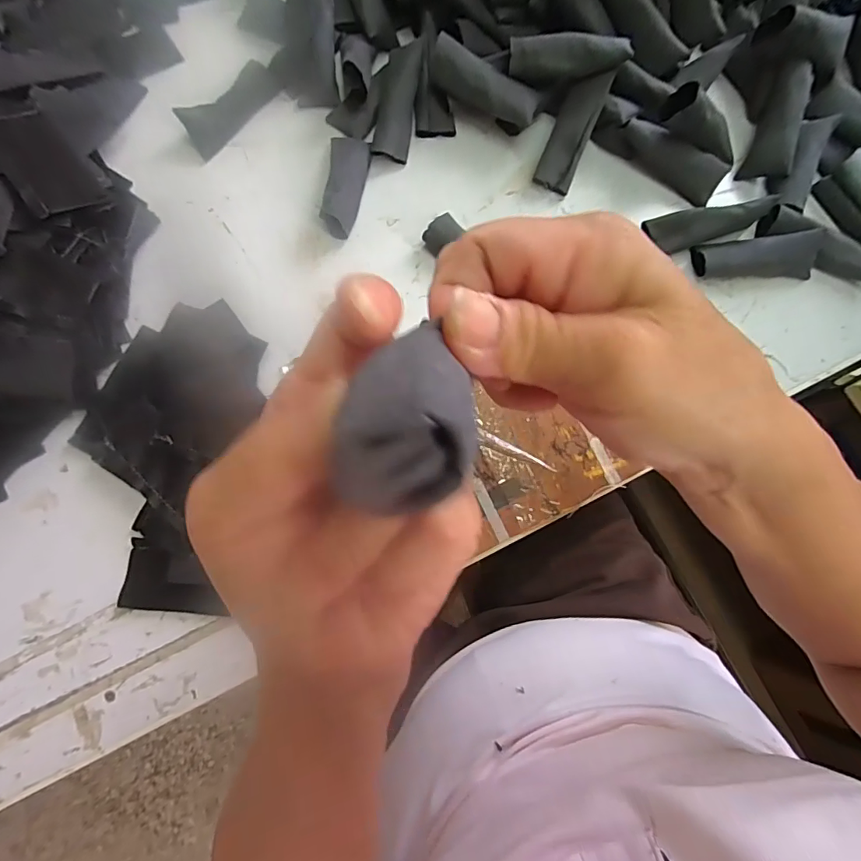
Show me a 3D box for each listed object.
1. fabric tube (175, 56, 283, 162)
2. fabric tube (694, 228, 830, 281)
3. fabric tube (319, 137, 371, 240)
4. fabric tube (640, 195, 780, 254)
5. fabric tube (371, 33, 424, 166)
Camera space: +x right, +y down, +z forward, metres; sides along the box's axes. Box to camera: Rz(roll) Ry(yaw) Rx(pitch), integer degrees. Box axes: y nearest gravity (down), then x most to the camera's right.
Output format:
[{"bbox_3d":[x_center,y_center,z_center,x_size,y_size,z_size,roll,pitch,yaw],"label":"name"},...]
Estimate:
[{"bbox_3d":[-0.192,-0.313,0.439,0.037,0.024,0.103,43,82,7],"label":"fabric tube"},{"bbox_3d":[0.295,-0.158,0.410,0.103,0.023,0.035,1,79,-1],"label":"fabric tube"},{"bbox_3d":[-0.078,-0.231,0.424,0.038,0.025,0.103,3,79,0],"label":"fabric tube"},{"bbox_3d":[0.255,-0.189,0.417,0.107,0.031,0.026,-6,79,19],"label":"fabric tube"},{"bbox_3d":[-0.033,-0.314,0.432,0.037,0.018,0.103,11,94,1],"label":"fabric tube"}]

